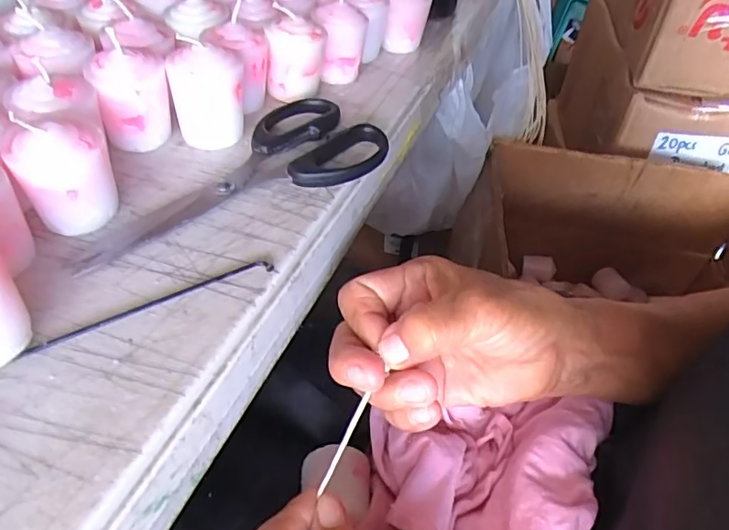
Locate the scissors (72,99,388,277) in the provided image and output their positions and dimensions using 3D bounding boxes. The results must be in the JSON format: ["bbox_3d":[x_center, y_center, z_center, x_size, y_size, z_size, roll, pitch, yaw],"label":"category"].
[{"bbox_3d":[-0.063,-0.044,0.270,0.072,0.013,0.166,36,53,26],"label":"scissors"}]

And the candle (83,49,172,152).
[{"bbox_3d":[-0.123,-0.088,0.280,0.035,0.048,0.031,-15,49,-19],"label":"candle"}]

